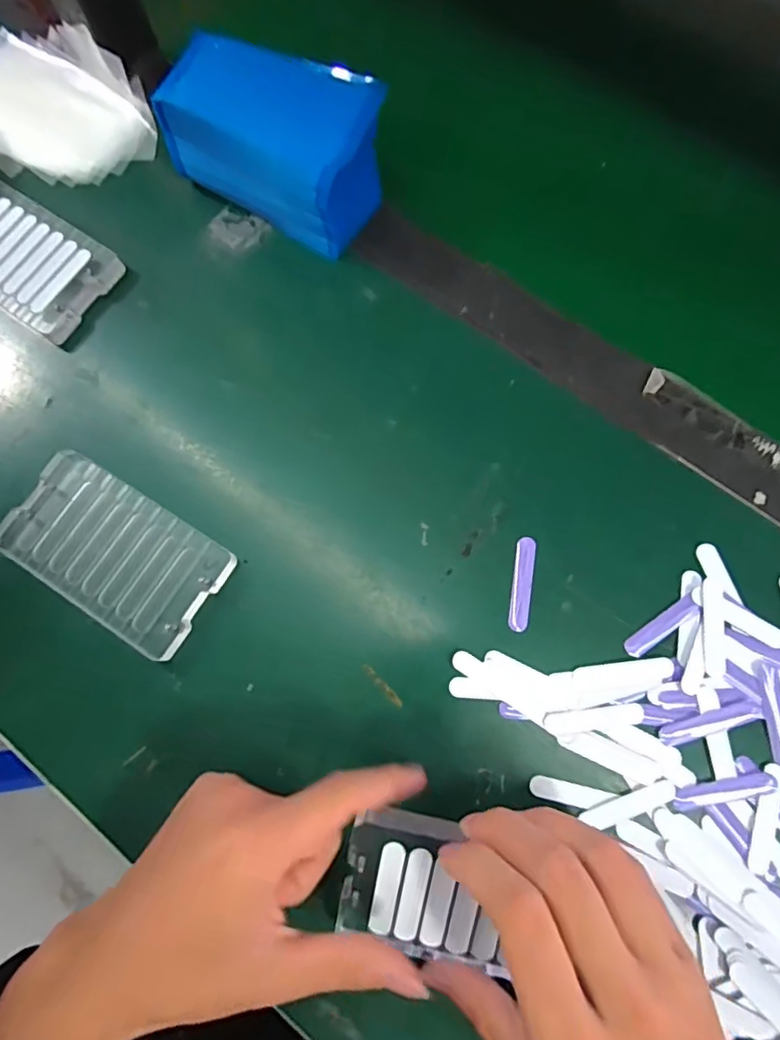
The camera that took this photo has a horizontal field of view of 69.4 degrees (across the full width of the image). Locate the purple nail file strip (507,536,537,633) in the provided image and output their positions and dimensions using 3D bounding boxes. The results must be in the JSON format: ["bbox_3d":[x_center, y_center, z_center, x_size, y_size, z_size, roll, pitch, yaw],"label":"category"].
[{"bbox_3d":[0.073,0.035,0.308,0.011,0.004,0.051,9,77,4],"label":"purple nail file strip"}]

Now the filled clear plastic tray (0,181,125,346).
[{"bbox_3d":[-0.240,-0.171,0.365,0.122,0.012,0.069,34,79,9],"label":"filled clear plastic tray"}]

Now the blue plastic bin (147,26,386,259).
[{"bbox_3d":[-0.066,-0.231,0.345,0.130,0.067,0.073,29,79,8],"label":"blue plastic bin"}]

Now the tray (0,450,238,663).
[{"bbox_3d":[-0.154,0.017,0.316,0.120,0.013,0.068,31,79,9],"label":"tray"}]

